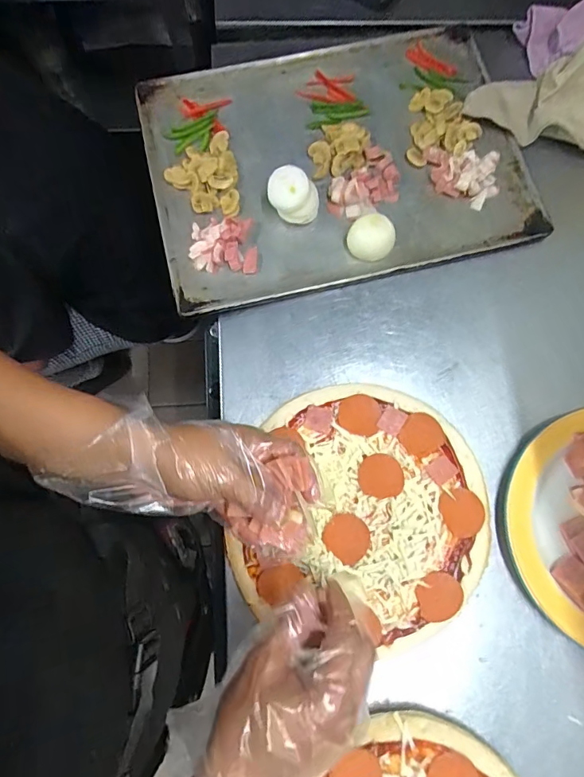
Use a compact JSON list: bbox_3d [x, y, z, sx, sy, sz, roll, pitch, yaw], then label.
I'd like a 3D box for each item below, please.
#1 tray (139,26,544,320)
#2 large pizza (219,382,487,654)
[{"bbox_3d":[0.052,-0.289,0.542,0.432,0.028,0.335,-13,77,-5],"label":"tray"},{"bbox_3d":[0.078,0.117,0.455,0.231,0.018,0.243,0,76,-1],"label":"large pizza"}]

